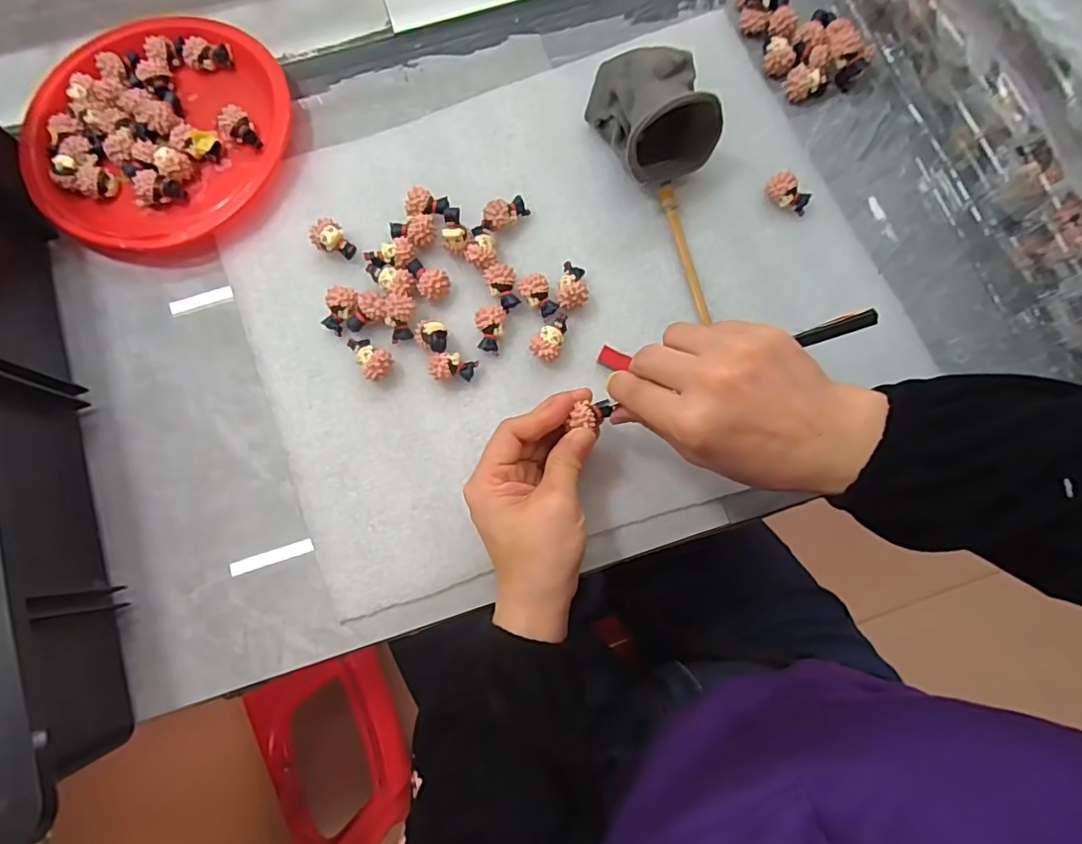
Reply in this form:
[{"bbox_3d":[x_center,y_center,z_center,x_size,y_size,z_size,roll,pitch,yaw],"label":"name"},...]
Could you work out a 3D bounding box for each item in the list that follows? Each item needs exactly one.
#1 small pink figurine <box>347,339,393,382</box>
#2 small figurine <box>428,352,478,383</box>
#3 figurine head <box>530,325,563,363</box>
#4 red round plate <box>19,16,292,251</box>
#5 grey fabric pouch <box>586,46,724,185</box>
[{"bbox_3d":[-0.109,-0.041,0.357,0.032,0.019,0.020,44,82,8],"label":"small pink figurine"},{"bbox_3d":[-0.055,-0.034,0.355,0.029,0.020,0.015,-7,78,-1],"label":"small figurine"},{"bbox_3d":[0.003,-0.048,0.359,0.020,0.018,0.022,0,78,0],"label":"figurine head"},{"bbox_3d":[-0.271,-0.205,0.391,0.170,0.016,0.177,0,78,0],"label":"red round plate"},{"bbox_3d":[0.077,-0.202,0.370,0.074,0.063,0.087,-13,78,-3],"label":"grey fabric pouch"}]

